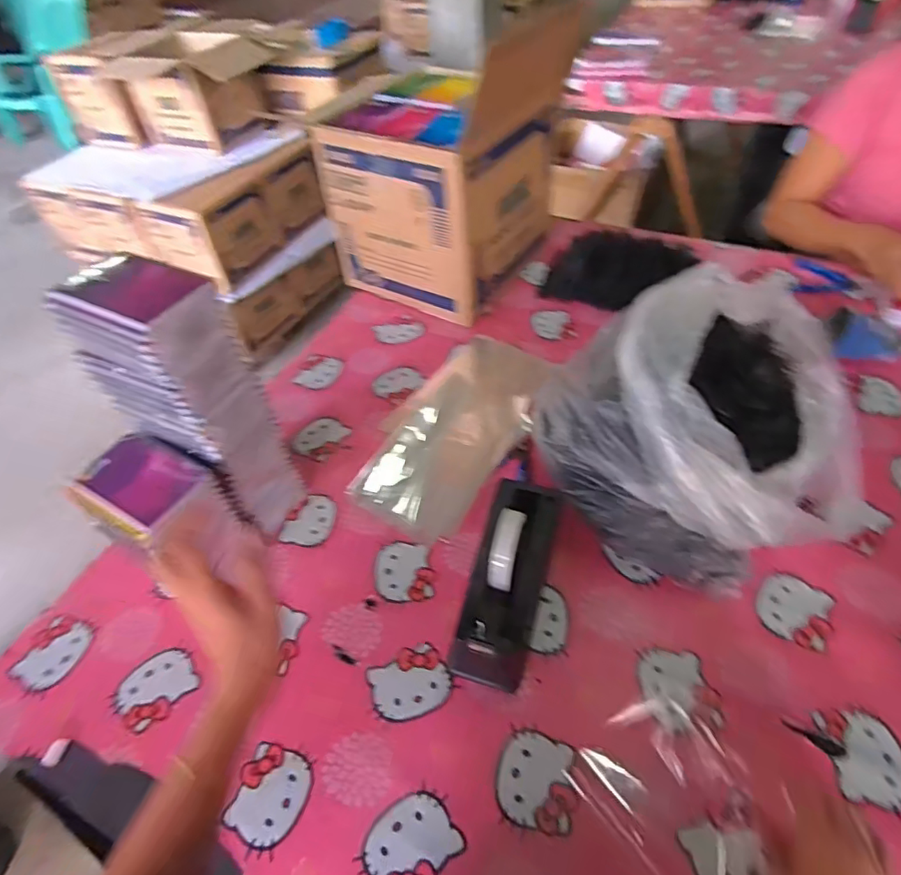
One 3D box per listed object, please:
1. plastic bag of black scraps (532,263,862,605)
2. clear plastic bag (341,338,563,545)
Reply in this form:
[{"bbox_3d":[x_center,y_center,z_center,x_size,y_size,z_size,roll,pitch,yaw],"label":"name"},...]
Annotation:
[{"bbox_3d":[0.302,-0.013,0.659,0.351,0.219,0.294,-20,51,-12],"label":"plastic bag of black scraps"},{"bbox_3d":[0.003,-0.018,0.813,0.190,0.031,0.341,26,56,25],"label":"clear plastic bag"}]

